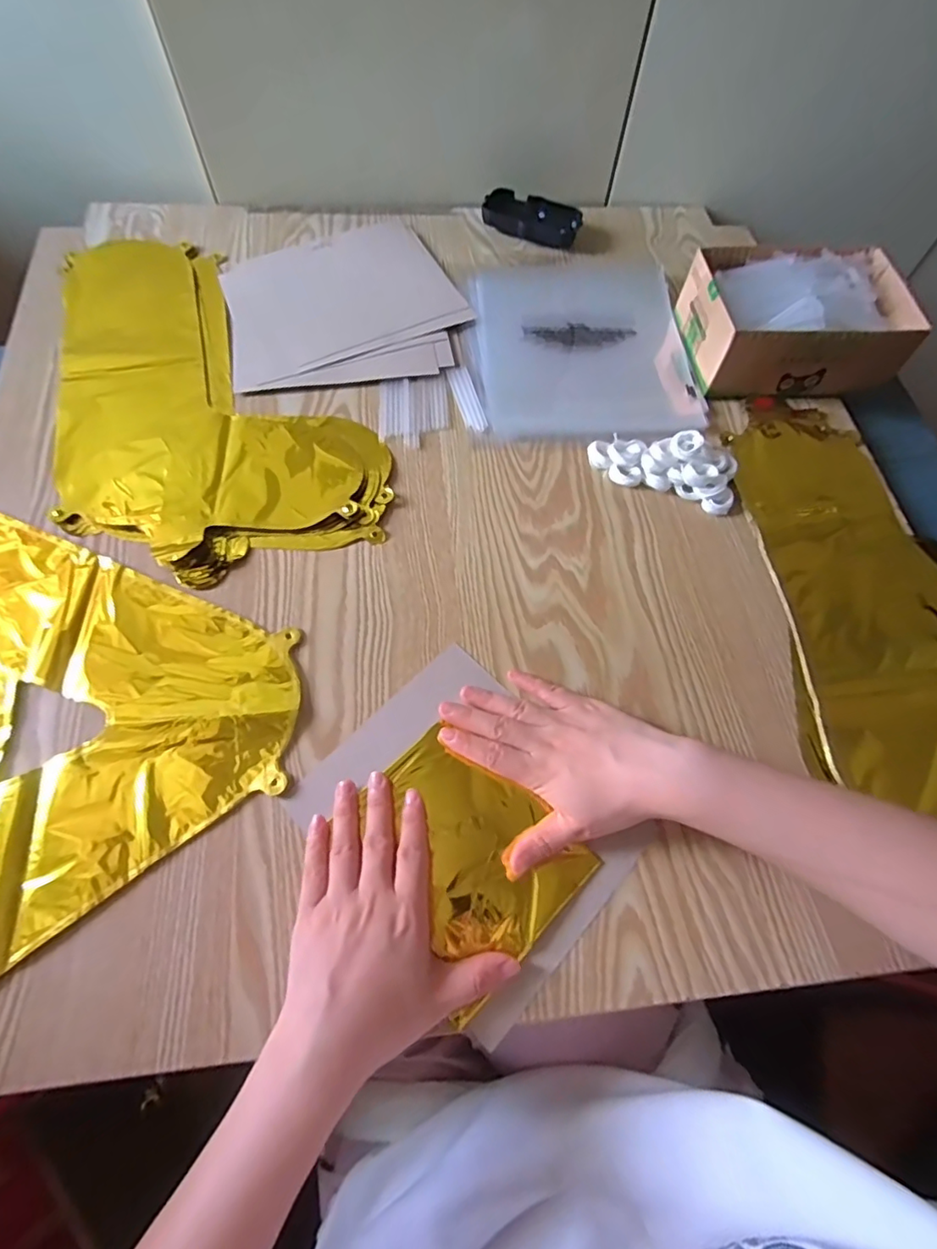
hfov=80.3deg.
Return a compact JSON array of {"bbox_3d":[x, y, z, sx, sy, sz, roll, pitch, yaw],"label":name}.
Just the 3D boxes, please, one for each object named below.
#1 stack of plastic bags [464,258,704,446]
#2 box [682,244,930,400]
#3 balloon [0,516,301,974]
[{"bbox_3d":[0.111,-0.279,0.546,0.203,0.013,0.232,-4,65,-5],"label":"stack of plastic bags"},{"bbox_3d":[0.303,-0.284,0.522,0.181,0.070,0.131,-4,65,-5],"label":"box"},{"bbox_3d":[-0.314,0.039,0.379,0.311,0.009,0.330,-33,70,-17],"label":"balloon"}]

